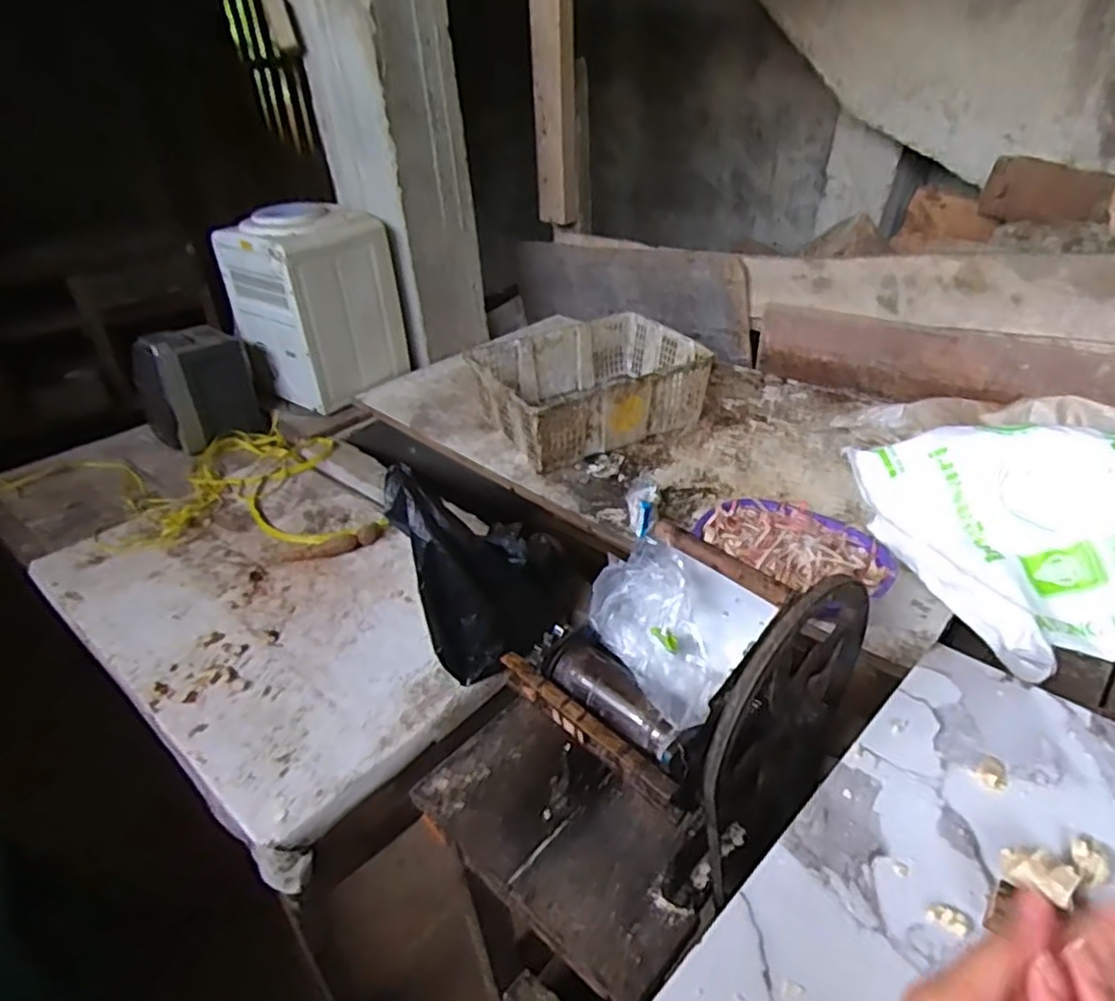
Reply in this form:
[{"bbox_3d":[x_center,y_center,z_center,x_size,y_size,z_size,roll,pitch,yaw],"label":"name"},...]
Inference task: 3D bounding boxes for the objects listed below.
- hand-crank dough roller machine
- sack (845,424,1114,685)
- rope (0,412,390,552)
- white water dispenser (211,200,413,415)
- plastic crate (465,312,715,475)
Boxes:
[{"bbox_3d":[0.149,0.209,0.747,0.308,0.357,0.224,-24,39,-26],"label":"hand-crank dough roller machine"},{"bbox_3d":[0.822,0.041,0.996,0.665,0.188,0.398,1,35,7],"label":"sack"},{"bbox_3d":[-0.806,-0.043,1.530,0.897,0.049,0.461,-4,34,0],"label":"rope"},{"bbox_3d":[-0.601,-0.493,1.761,0.332,0.438,0.296,-31,43,-34],"label":"white water dispenser"},{"bbox_3d":[0.070,-0.266,1.601,0.469,0.164,0.358,-20,38,-22],"label":"plastic crate"}]

